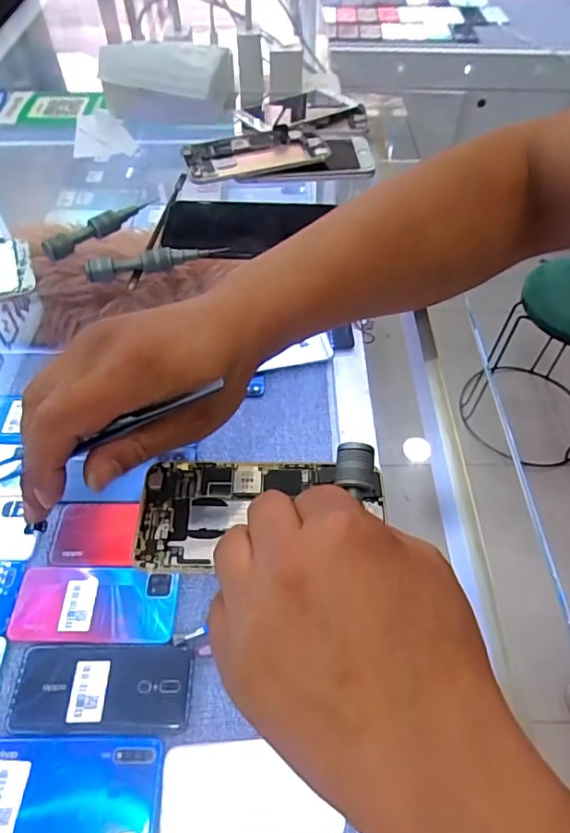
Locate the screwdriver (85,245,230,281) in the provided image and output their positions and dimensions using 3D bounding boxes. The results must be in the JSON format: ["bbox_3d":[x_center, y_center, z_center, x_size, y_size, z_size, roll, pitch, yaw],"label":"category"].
[{"bbox_3d":[-0.102,-0.126,0.430,0.111,0.016,0.012,-10,54,-8],"label":"screwdriver"}]

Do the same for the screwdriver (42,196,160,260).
[{"bbox_3d":[-0.156,-0.163,0.455,0.105,0.019,0.015,-36,61,-24],"label":"screwdriver"}]

